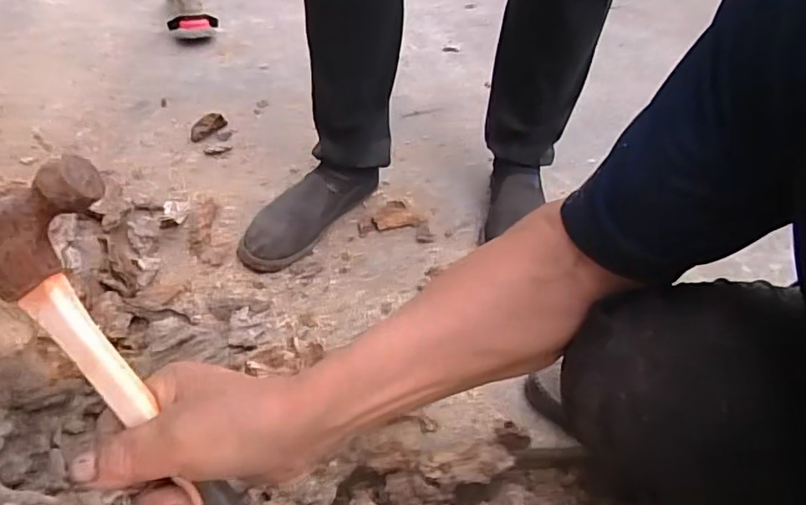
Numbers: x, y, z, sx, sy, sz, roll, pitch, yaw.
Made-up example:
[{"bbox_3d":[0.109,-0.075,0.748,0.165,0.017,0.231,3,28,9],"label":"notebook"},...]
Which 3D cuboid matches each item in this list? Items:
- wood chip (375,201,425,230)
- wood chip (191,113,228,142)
[{"bbox_3d":[-0.012,-0.062,0.935,0.078,0.012,0.057,-10,48,-16],"label":"wood chip"},{"bbox_3d":[-0.363,-0.233,1.044,0.034,0.020,0.076,33,63,23],"label":"wood chip"}]

